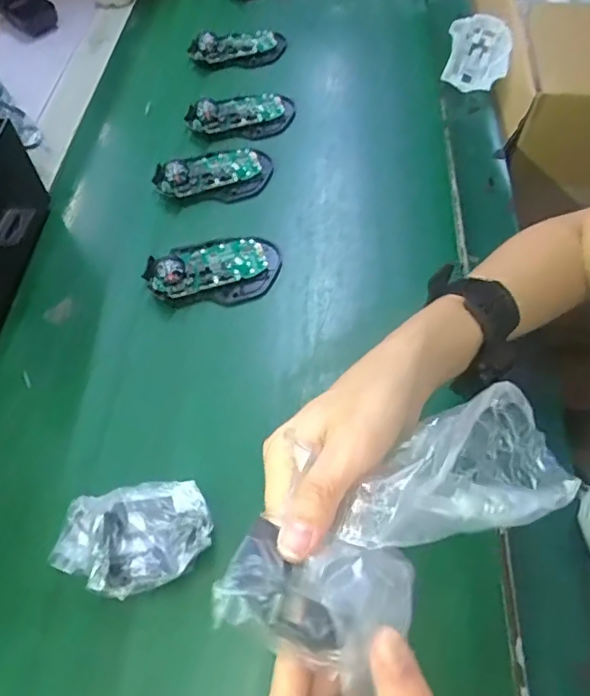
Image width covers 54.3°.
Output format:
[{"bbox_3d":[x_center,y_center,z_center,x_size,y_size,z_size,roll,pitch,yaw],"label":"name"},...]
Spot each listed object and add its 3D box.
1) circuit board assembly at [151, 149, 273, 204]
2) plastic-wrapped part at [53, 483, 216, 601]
[{"bbox_3d":[-0.080,-0.173,0.562,0.110,0.027,0.063,0,55,-2],"label":"circuit board assembly"},{"bbox_3d":[-0.102,0.114,0.351,0.097,0.029,0.067,-8,56,-8],"label":"plastic-wrapped part"}]

